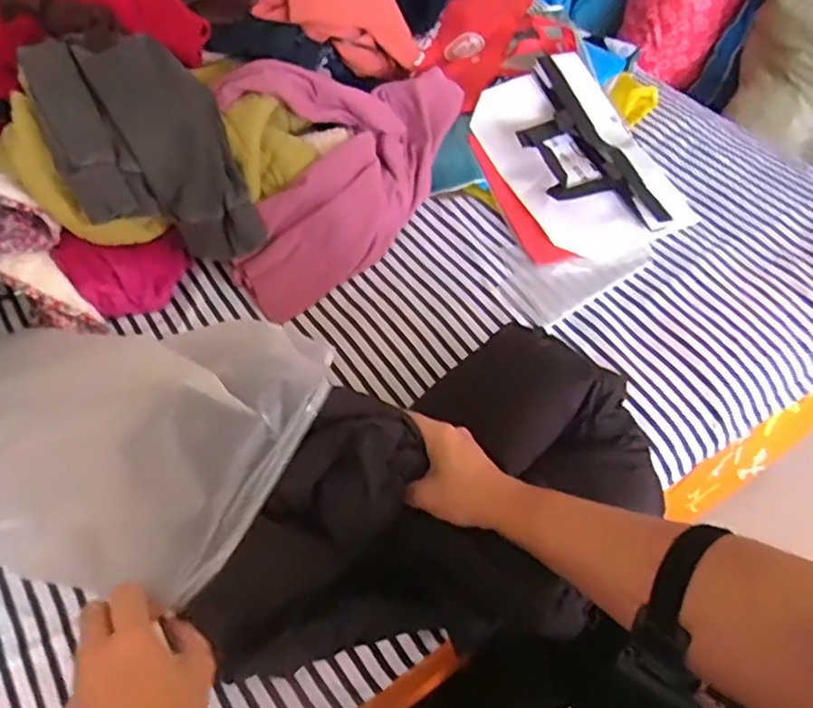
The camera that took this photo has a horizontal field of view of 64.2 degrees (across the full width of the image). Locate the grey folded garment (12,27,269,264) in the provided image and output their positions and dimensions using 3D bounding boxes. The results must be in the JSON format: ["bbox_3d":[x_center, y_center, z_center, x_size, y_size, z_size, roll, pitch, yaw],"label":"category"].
[{"bbox_3d":[-0.335,-0.254,0.827,0.188,0.200,0.262,-25,59,-19],"label":"grey folded garment"}]

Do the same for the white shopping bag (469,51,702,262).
[{"bbox_3d":[0.259,-0.306,0.987,0.229,0.076,0.349,-24,59,-18],"label":"white shopping bag"}]

